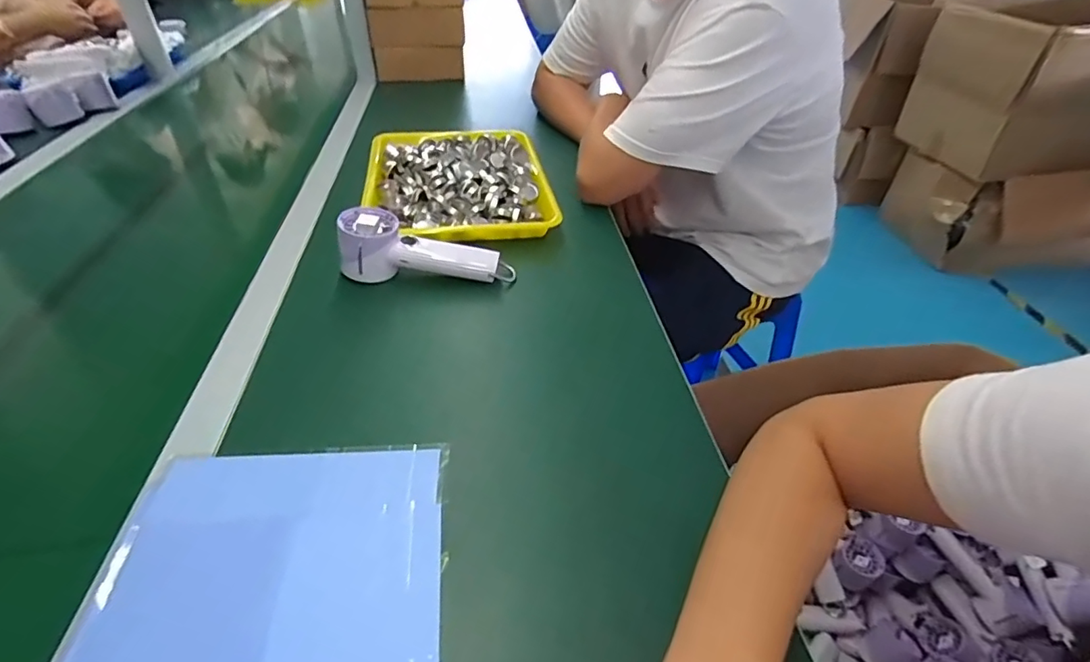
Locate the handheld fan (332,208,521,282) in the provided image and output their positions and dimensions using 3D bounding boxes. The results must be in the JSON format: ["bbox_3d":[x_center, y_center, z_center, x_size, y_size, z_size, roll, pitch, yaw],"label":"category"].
[{"bbox_3d":[-0.130,-0.081,0.608,0.192,0.065,0.058,11,38,-10],"label":"handheld fan"}]

